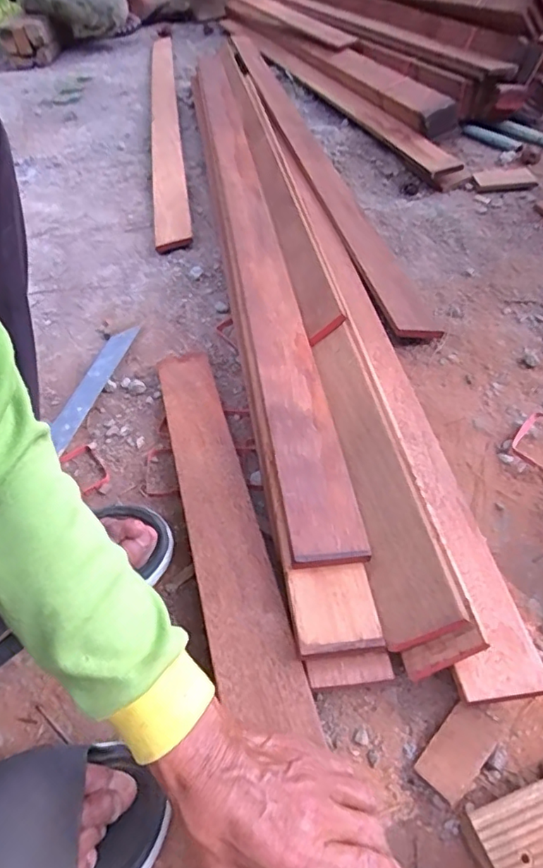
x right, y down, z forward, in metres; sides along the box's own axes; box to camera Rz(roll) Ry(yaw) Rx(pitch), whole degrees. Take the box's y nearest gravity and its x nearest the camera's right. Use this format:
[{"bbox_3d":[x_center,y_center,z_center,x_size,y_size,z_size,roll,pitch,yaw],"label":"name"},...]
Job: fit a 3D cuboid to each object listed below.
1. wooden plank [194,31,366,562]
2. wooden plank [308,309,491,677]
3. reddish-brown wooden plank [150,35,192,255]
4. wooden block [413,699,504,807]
[{"bbox_3d":[-0.044,-0.374,0.861,0.076,0.042,1.306,-12,47,1],"label":"wooden plank"},{"bbox_3d":[0.094,0.021,0.503,0.066,0.044,0.379,-12,51,1],"label":"wooden plank"},{"bbox_3d":[-0.268,-0.805,1.330,0.067,0.019,1.307,-12,47,0],"label":"reddish-brown wooden plank"},{"bbox_3d":[0.134,0.225,0.384,0.061,0.022,0.033,-38,56,-26],"label":"wooden block"}]

